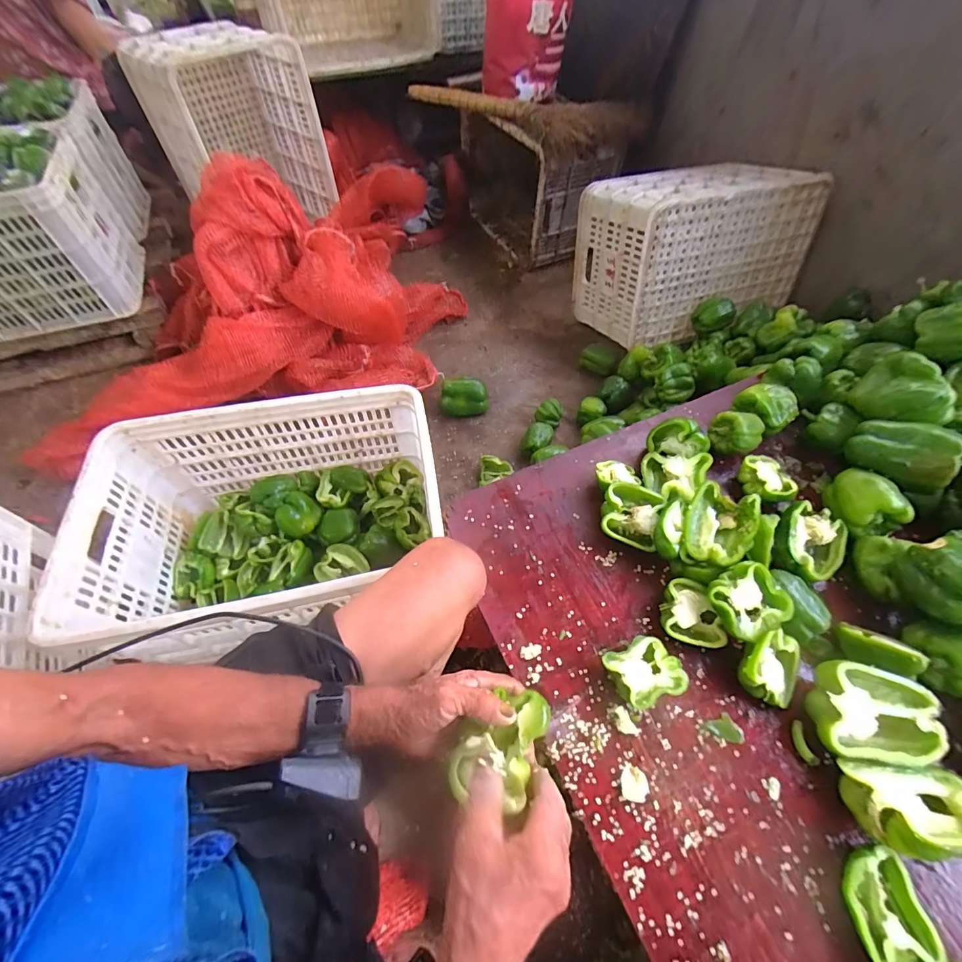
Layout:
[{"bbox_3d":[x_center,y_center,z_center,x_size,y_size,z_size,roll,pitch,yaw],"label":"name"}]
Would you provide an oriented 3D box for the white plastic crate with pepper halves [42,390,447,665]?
[{"bbox_3d":[-0.336,0.068,0.723,0.509,0.245,0.339,-10,58,-7],"label":"white plastic crate with pepper halves"}]

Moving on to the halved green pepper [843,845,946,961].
[{"bbox_3d":[0.361,0.382,0.380,0.058,0.033,0.079,-9,58,-7],"label":"halved green pepper"}]

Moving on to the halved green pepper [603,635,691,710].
[{"bbox_3d":[0.187,0.221,0.489,0.074,0.045,0.065,-20,60,-13],"label":"halved green pepper"}]

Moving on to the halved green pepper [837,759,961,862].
[{"bbox_3d":[0.420,0.318,0.397,0.119,0.043,0.079,1,18,2],"label":"halved green pepper"}]

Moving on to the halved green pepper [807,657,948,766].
[{"bbox_3d":[0.418,0.249,0.452,0.123,0.054,0.091,6,58,3],"label":"halved green pepper"}]

